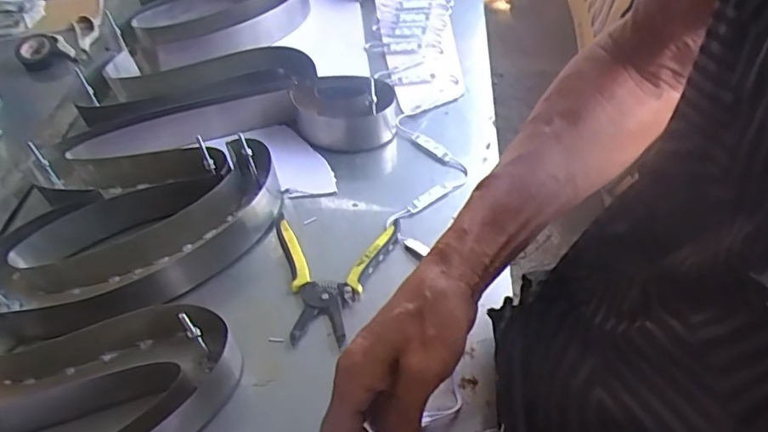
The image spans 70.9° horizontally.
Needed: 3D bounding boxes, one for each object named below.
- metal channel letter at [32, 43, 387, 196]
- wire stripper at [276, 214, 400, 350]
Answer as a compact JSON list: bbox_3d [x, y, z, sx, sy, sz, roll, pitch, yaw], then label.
[{"bbox_3d":[-0.207,-0.133,0.685,0.415,0.058,0.197,-13,51,-6],"label":"metal channel letter"},{"bbox_3d":[-0.058,0.060,0.558,0.135,0.017,0.149,2,51,5],"label":"wire stripper"}]

